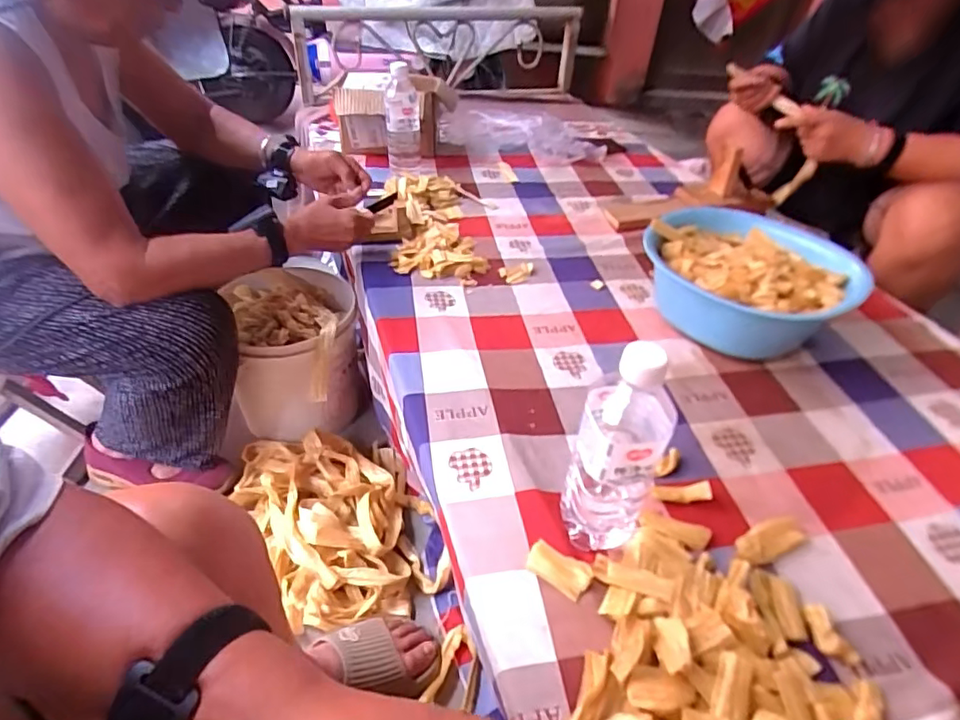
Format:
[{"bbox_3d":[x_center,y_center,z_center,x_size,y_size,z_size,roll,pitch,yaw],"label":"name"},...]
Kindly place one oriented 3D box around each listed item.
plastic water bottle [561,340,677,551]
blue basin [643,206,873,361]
[{"bbox_3d":[0.115,0.083,0.473,0.079,0.226,0.070,19,42,17],"label":"plastic water bottle"},{"bbox_3d":[0.371,-0.106,0.796,0.251,0.109,0.259,3,40,-2],"label":"blue basin"}]

